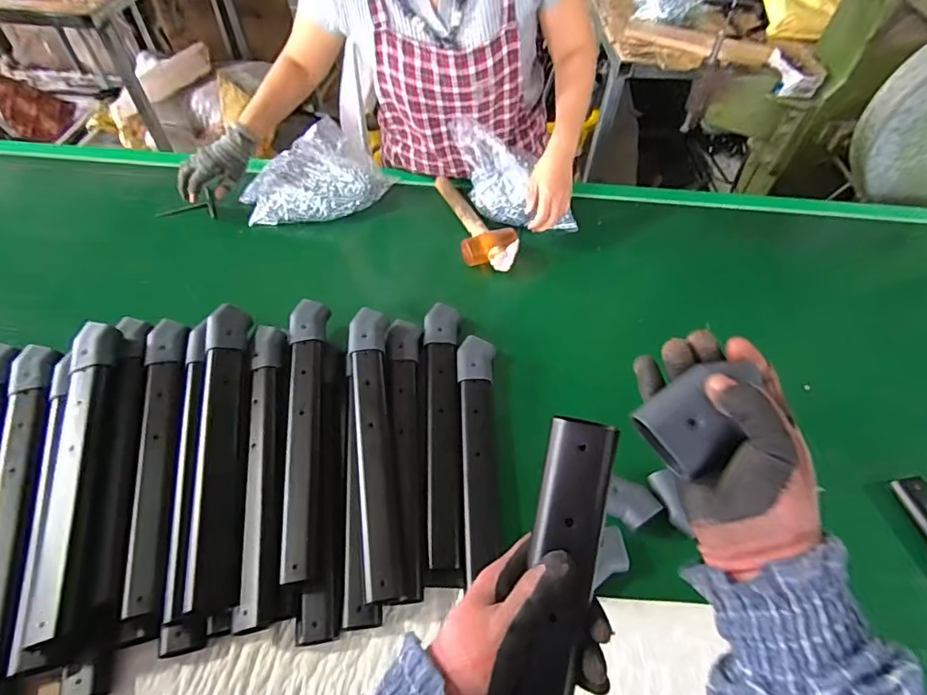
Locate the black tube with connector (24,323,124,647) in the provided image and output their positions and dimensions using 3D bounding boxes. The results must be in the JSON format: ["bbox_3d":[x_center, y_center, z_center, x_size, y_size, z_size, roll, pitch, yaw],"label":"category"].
[{"bbox_3d":[-0.457,0.136,0.597,0.056,0.039,0.394,-13,54,-11],"label":"black tube with connector"}]

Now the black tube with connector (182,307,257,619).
[{"bbox_3d":[-0.297,0.107,0.612,0.054,0.036,0.383,-8,53,-8],"label":"black tube with connector"}]

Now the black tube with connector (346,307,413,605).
[{"bbox_3d":[-0.117,0.113,0.647,0.059,0.036,0.404,-6,53,-6],"label":"black tube with connector"}]

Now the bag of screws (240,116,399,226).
[{"bbox_3d":[-0.290,-0.340,0.959,0.264,0.134,0.156,3,53,0],"label":"bag of screws"}]

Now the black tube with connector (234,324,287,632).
[{"bbox_3d":[-0.246,0.133,0.623,0.042,0.032,0.384,-8,53,-7],"label":"black tube with connector"}]

